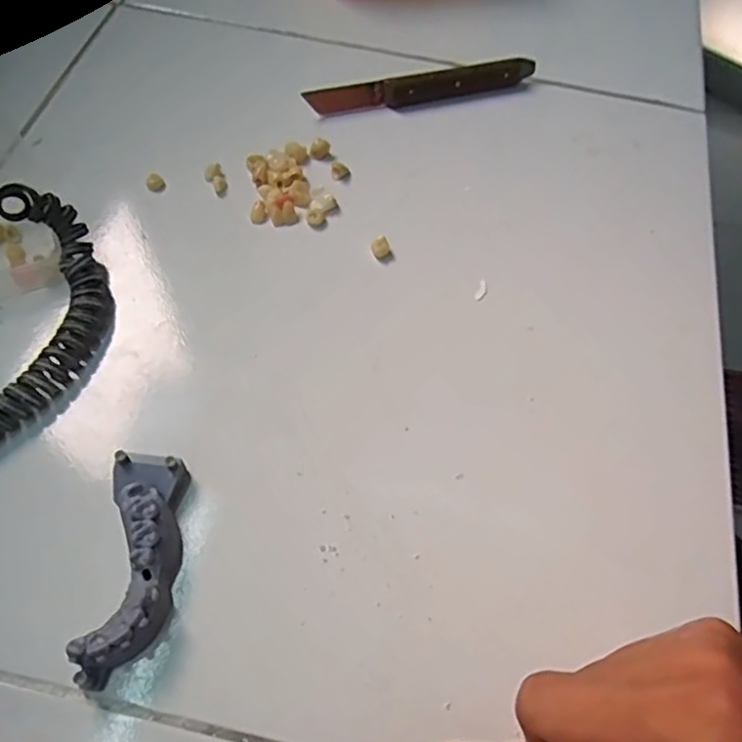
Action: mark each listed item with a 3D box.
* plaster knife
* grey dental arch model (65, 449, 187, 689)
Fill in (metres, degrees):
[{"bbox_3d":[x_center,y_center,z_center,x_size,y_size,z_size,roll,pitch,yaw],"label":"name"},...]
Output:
[{"bbox_3d":[0.035,-0.179,0.413,0.148,0.014,0.019,-12,63,-11],"label":"plaster knife"},{"bbox_3d":[-0.092,0.075,0.257,0.029,0.020,0.086,2,61,-3],"label":"grey dental arch model"}]

